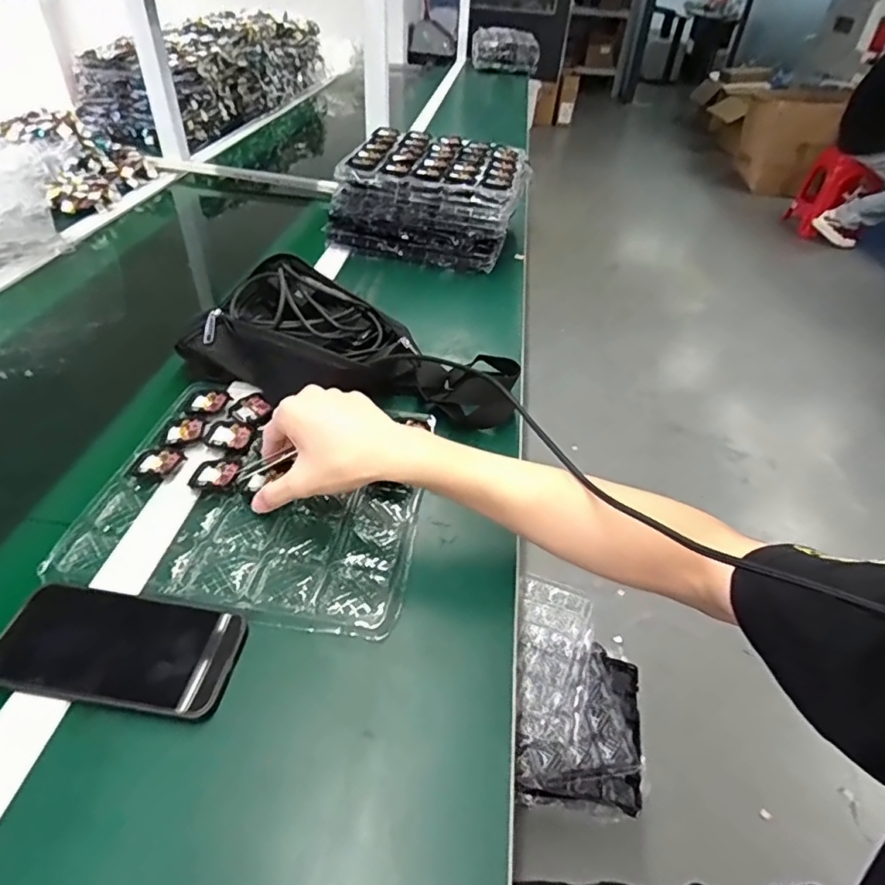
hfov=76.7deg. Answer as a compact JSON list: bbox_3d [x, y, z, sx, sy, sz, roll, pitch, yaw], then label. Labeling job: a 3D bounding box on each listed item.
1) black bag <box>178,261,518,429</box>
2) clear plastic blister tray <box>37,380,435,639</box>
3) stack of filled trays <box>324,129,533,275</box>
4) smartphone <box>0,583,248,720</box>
[{"bbox_3d":[-0.101,-0.113,0.633,0.373,0.107,0.130,11,41,8],"label":"black bag"},{"bbox_3d":[-0.166,0.041,0.525,0.284,0.020,0.260,7,41,4],"label":"clear plastic blister tray"},{"bbox_3d":[-0.014,-0.432,0.985,0.291,0.132,0.257,12,42,9],"label":"stack of filled trays"},{"bbox_3d":[-0.229,0.146,0.398,0.160,0.013,0.075,8,41,4],"label":"smartphone"}]

